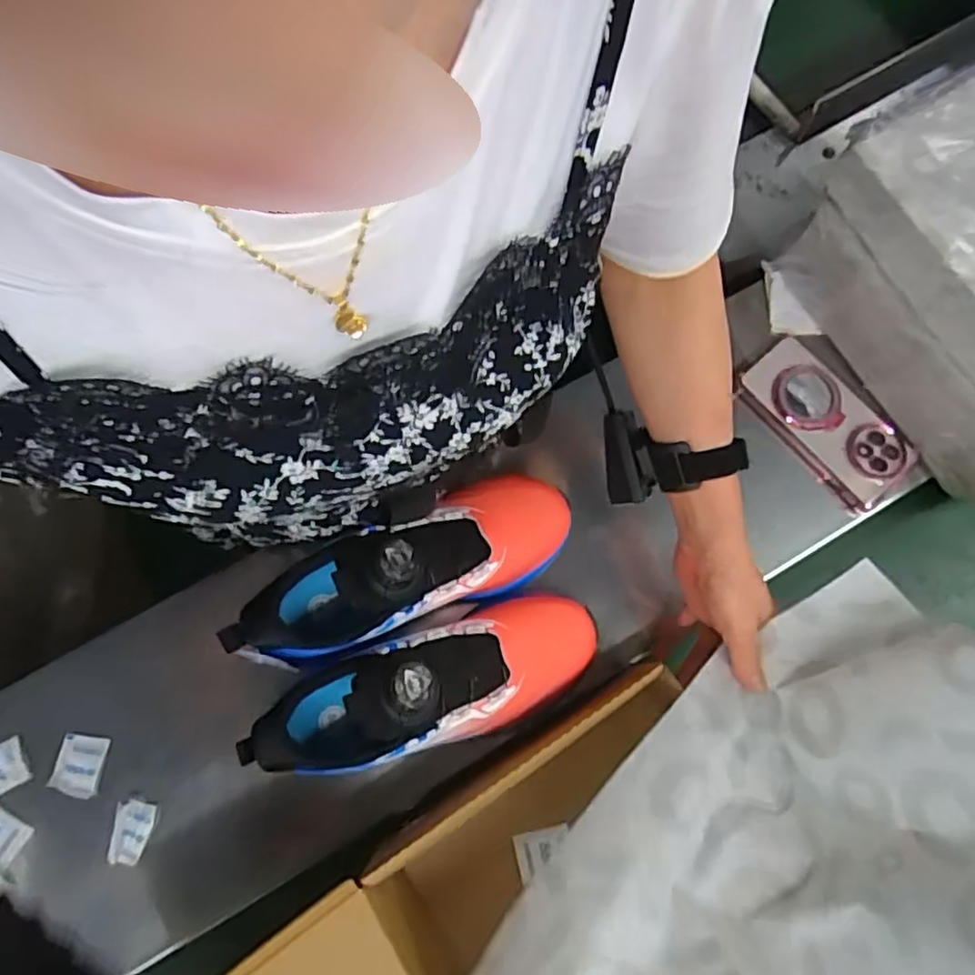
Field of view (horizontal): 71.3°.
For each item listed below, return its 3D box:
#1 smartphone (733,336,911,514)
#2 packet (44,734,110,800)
[{"bbox_3d":[0.299,-0.057,0.603,0.071,0.016,0.158,-43,81,11],"label":"smartphone"},{"bbox_3d":[-0.317,0.215,0.526,0.034,0.006,0.043,11,61,-14],"label":"packet"}]

